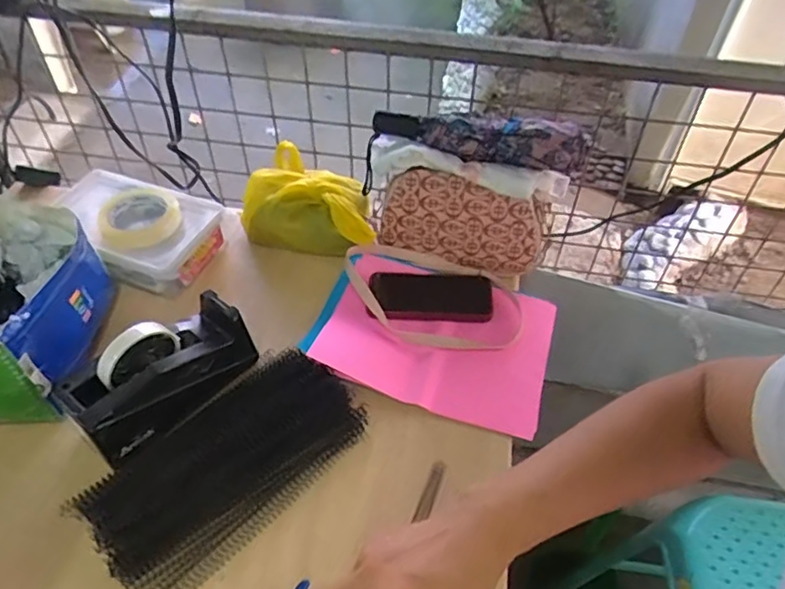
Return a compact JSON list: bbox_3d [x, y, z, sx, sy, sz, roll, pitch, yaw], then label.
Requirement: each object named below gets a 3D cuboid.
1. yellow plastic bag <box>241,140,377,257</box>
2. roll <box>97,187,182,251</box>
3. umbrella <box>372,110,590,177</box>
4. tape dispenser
[{"bbox_3d":[-0.114,-0.130,0.842,0.201,0.092,0.117,12,48,10],"label":"yellow plastic bag"},{"bbox_3d":[-0.346,-0.114,0.802,0.101,0.033,0.109,1,47,-1],"label":"roll"},{"bbox_3d":[0.105,-0.194,0.723,0.263,0.047,0.053,7,47,5],"label":"umbrella"},{"bbox_3d":[-0.246,0.087,0.637,0.080,0.102,0.193,31,53,24],"label":"tape dispenser"}]

